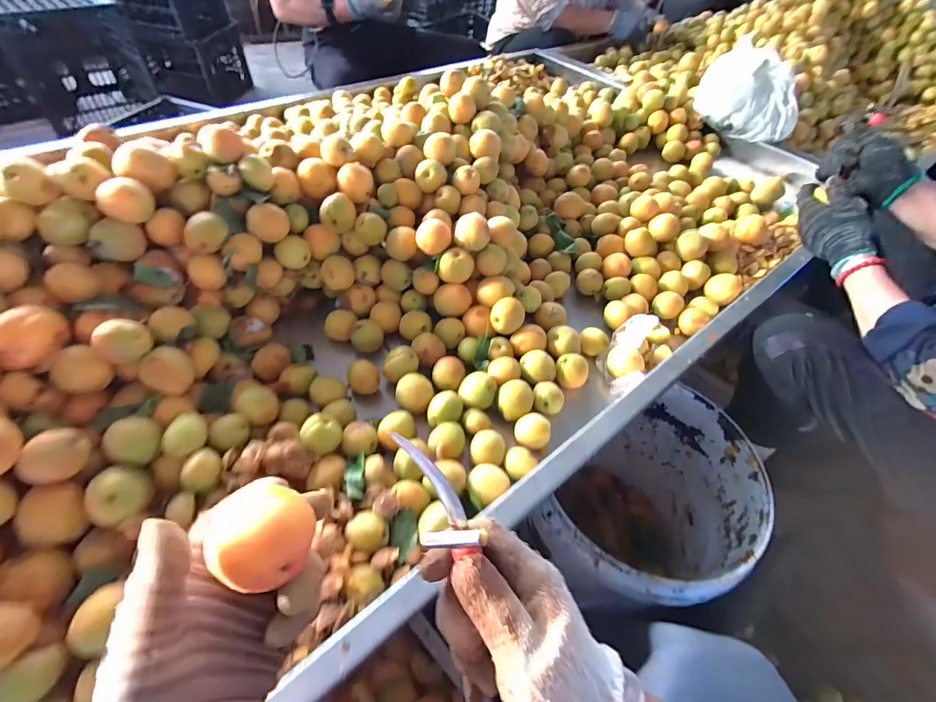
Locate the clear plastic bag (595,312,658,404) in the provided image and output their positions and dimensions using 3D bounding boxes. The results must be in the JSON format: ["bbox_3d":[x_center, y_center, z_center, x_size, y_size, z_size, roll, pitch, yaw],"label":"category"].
[{"bbox_3d":[0.216,0.004,0.580,0.055,0.061,0.114,26,53,15],"label":"clear plastic bag"}]

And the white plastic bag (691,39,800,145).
[{"bbox_3d":[0.671,-0.609,1.012,0.233,0.160,0.162,26,53,15],"label":"white plastic bag"}]

